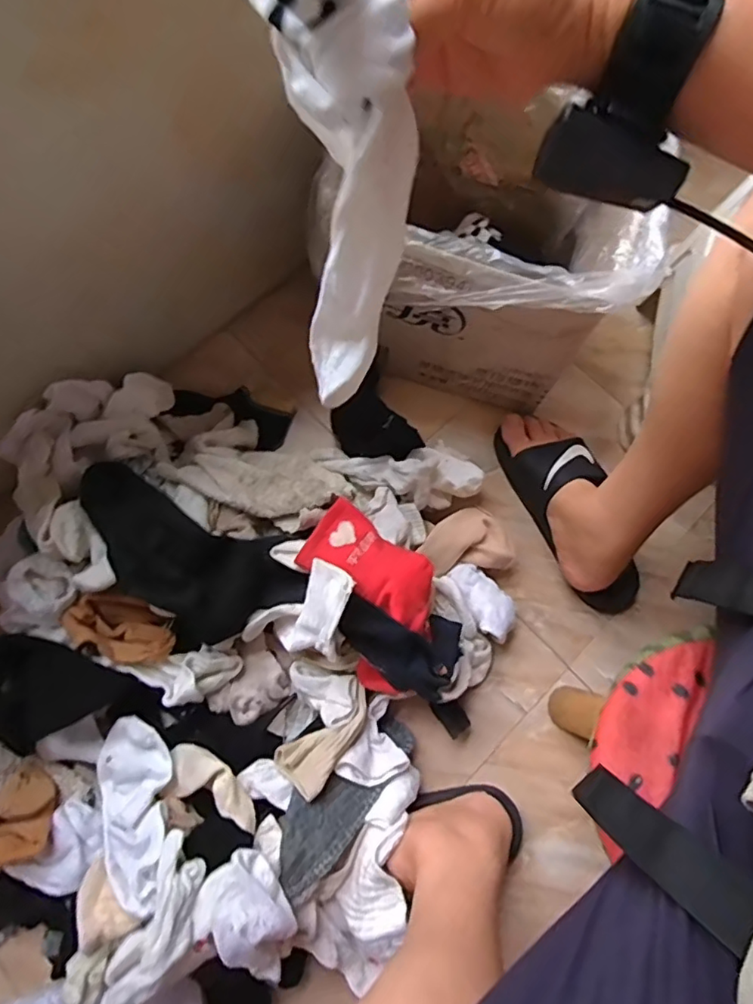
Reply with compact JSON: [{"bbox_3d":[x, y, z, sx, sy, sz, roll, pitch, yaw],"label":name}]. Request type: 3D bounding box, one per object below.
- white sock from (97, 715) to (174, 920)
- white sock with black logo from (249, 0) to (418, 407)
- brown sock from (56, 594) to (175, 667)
[{"bbox_3d":[-0.216,0.276,0.512,0.069,0.040,0.152,-14,57,-6],"label":"white sock"},{"bbox_3d":[-0.018,-0.153,0.308,0.067,0.243,0.035,0,57,-2],"label":"white sock with black logo"},{"bbox_3d":[-0.248,0.121,0.552,0.103,0.035,0.057,26,66,-3],"label":"brown sock"}]

